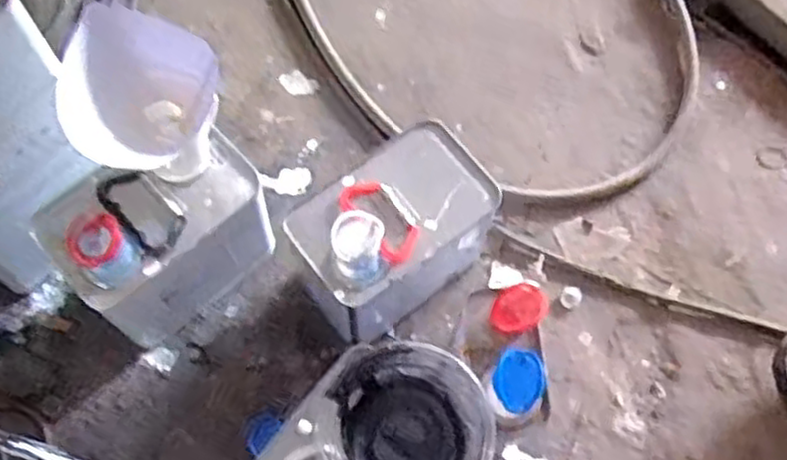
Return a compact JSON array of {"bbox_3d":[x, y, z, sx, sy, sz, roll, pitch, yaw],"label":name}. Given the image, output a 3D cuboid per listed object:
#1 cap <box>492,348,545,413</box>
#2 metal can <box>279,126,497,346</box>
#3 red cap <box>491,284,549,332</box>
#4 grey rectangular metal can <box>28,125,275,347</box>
[{"bbox_3d":[0.088,0.105,0.529,0.034,0.011,0.041,19,69,6],"label":"cap"},{"bbox_3d":[0.001,0.000,0.707,0.176,0.199,0.110,-36,73,-14],"label":"metal can"},{"bbox_3d":[0.097,0.062,0.584,0.041,0.016,0.039,6,66,12],"label":"red cap"},{"bbox_3d":[-0.210,0.000,0.696,0.108,0.191,0.175,41,73,14],"label":"grey rectangular metal can"}]

